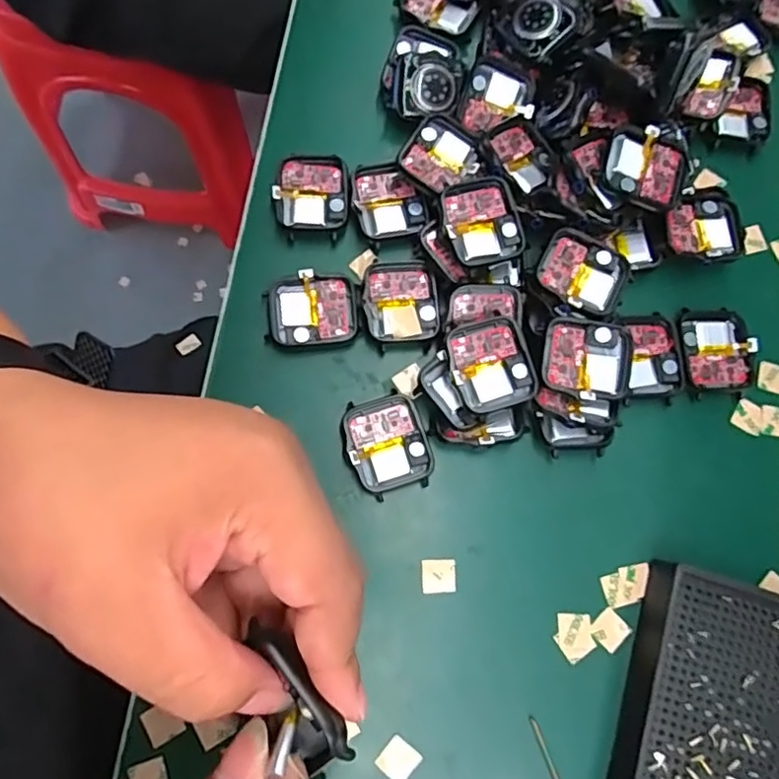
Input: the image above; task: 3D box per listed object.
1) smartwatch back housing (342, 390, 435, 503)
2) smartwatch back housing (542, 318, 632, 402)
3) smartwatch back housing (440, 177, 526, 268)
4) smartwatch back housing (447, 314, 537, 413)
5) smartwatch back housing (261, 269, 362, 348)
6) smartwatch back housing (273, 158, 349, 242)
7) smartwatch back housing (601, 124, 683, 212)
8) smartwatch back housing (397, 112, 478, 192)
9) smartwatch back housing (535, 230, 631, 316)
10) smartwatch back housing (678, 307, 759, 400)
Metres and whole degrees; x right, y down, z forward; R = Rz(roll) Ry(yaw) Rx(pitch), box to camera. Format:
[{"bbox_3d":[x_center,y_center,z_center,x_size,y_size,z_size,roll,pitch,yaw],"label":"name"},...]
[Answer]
[{"bbox_3d":[-0.001,0.027,0.299,0.038,0.014,0.045,-17,78,-5],"label":"smartwatch back housing"},{"bbox_3d":[0.095,-0.014,0.294,0.041,0.005,0.038,8,81,-3],"label":"smartwatch back housing"},{"bbox_3d":[0.046,-0.082,0.309,0.038,0.015,0.042,-13,78,-4],"label":"smartwatch back housing"},{"bbox_3d":[0.048,-0.012,0.289,0.037,0.007,0.043,-15,82,-5],"label":"smartwatch back housing"},{"bbox_3d":[-0.038,-0.039,0.309,0.046,0.007,0.036,-5,77,-3],"label":"smartwatch back housing"},{"bbox_3d":[-0.041,-0.102,0.322,0.038,0.008,0.045,-2,77,-2],"label":"smartwatch back housing"},{"bbox_3d":[0.128,-0.112,0.311,0.040,0.005,0.037,17,85,-3],"label":"smartwatch back housing"},{"bbox_3d":[0.027,-0.121,0.318,0.035,0.015,0.040,35,79,6],"label":"smartwatch back housing"},{"bbox_3d":[0.095,-0.057,0.303,0.043,0.004,0.037,26,77,-2],"label":"smartwatch back housing"},{"bbox_3d":[0.170,-0.019,0.320,0.036,0.008,0.046,-6,77,-3],"label":"smartwatch back housing"}]

